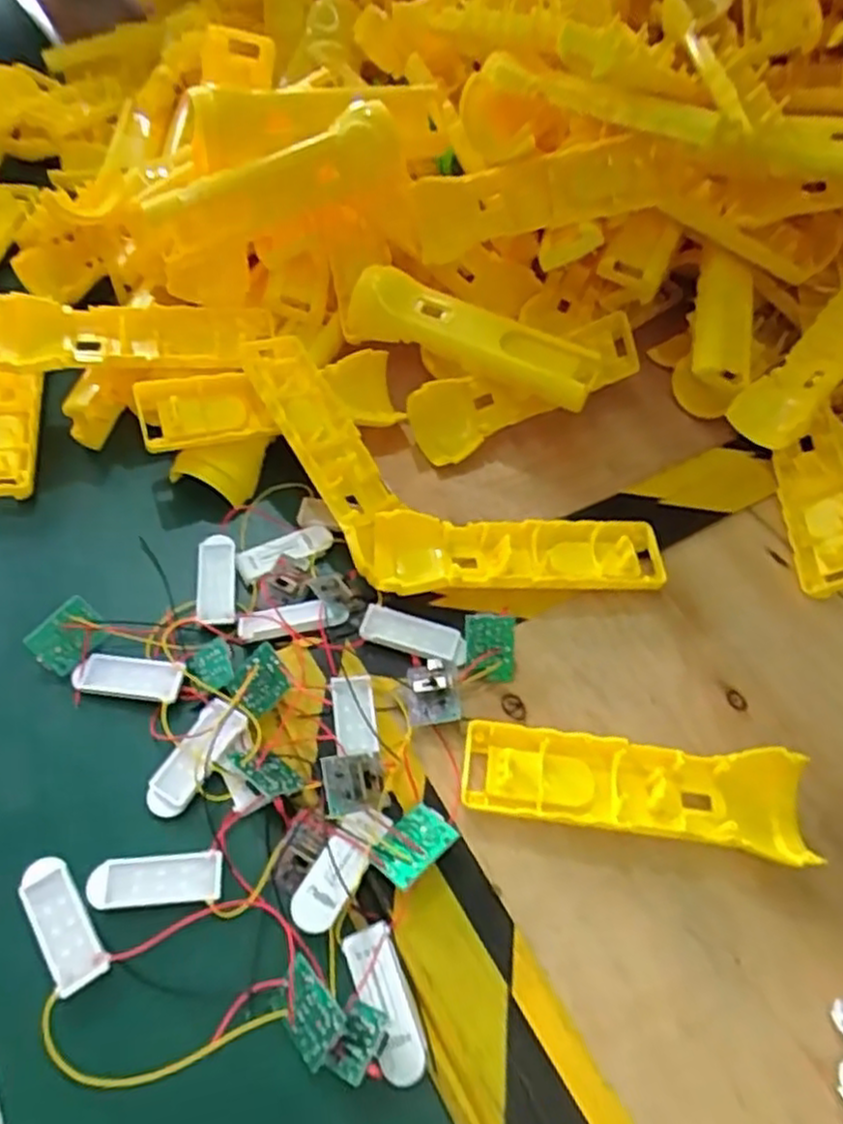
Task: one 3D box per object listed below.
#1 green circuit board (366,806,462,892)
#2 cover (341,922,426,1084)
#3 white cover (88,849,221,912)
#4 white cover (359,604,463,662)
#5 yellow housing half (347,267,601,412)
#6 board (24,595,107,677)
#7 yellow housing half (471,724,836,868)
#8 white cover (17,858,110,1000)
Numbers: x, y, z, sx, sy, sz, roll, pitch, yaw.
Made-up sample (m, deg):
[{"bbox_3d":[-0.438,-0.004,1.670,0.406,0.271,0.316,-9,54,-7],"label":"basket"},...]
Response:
[{"bbox_3d":[-0.004,0.127,0.333,0.026,0.008,0.034,30,53,34],"label":"green circuit board"},{"bbox_3d":[-0.015,0.183,0.310,0.021,0.011,0.058,-17,59,-14],"label":"cover"},{"bbox_3d":[-0.120,0.143,0.335,0.057,0.004,0.022,-4,56,-6],"label":"white cover"},{"bbox_3d":[-0.006,0.038,0.397,0.052,0.006,0.022,14,56,6],"label":"white cover"},{"bbox_3d":[0.029,-0.144,0.477,0.160,0.048,0.023,23,21,4],"label":"yellow housing half"},{"bbox_3d":[-0.184,0.039,0.388,0.035,0.008,0.028,-45,101,-17],"label":"board"},{"bbox_3d":[0.100,0.110,0.354,0.159,0.023,0.047,6,56,1],"label":"yellow housing half"},{"bbox_3d":[-0.157,0.157,0.324,0.022,0.006,0.057,-32,63,-22],"label":"white cover"}]

